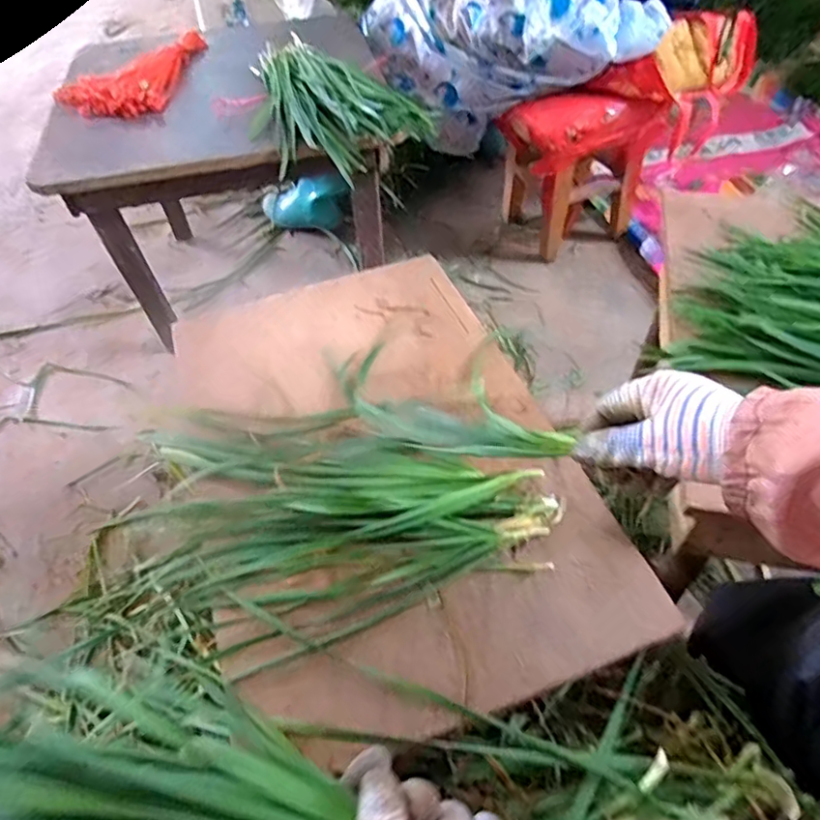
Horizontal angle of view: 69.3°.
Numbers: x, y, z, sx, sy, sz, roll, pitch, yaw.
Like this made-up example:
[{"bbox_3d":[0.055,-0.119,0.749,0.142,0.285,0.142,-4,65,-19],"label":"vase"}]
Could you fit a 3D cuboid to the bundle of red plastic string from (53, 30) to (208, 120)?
[{"bbox_3d":[-0.510,-0.628,1.090,0.192,0.043,0.327,1,49,6],"label":"bundle of red plastic string"}]

